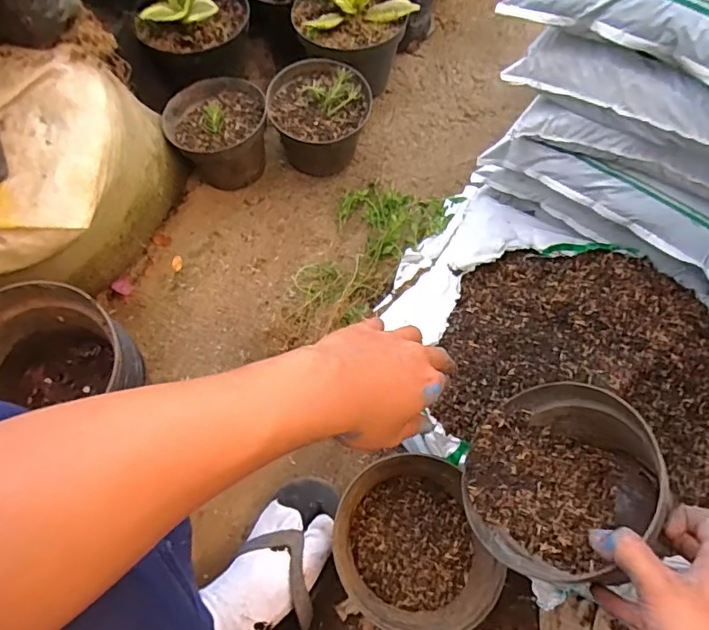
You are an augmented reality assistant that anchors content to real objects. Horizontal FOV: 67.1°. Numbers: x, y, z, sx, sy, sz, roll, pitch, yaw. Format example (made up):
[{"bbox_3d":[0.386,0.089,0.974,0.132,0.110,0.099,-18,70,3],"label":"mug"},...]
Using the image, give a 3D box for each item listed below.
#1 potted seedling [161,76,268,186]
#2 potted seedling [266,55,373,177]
[{"bbox_3d":[-0.201,-0.266,0.814,0.139,0.113,0.144,0,65,1],"label":"potted seedling"},{"bbox_3d":[-0.050,-0.293,0.817,0.146,0.123,0.145,-2,65,0],"label":"potted seedling"}]

